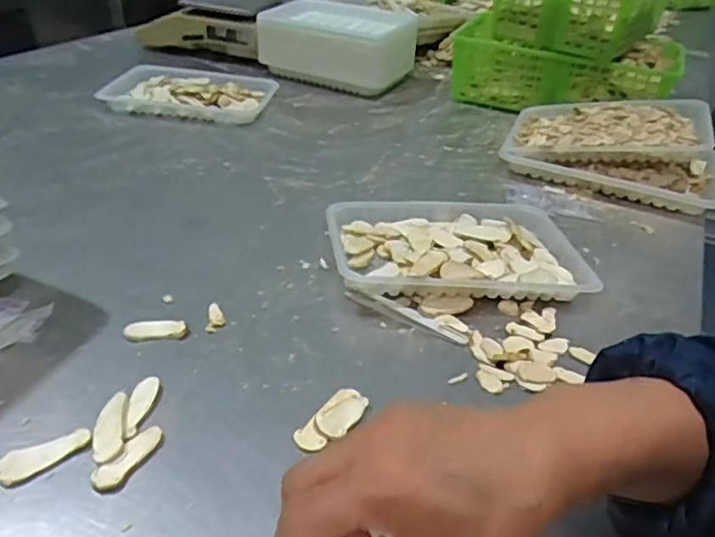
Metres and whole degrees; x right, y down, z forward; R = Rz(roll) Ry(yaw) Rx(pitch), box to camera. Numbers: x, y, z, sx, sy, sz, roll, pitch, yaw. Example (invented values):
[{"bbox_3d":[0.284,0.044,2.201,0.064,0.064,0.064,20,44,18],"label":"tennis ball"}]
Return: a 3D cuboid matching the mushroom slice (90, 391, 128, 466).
[{"bbox_3d":[-0.160,0.102,0.383,0.020,0.007,0.051,-5,36,-15],"label":"mushroom slice"}]

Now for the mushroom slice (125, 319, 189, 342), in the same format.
[{"bbox_3d":[-0.157,0.048,0.463,0.046,0.007,0.016,-1,35,-10],"label":"mushroom slice"}]

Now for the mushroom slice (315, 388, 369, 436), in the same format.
[{"bbox_3d":[-0.011,0.098,0.407,0.025,0.009,0.045,17,36,16],"label":"mushroom slice"}]

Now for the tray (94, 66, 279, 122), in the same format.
[{"bbox_3d":[-0.255,-0.270,0.913,0.233,0.034,0.177,8,35,3],"label":"tray"}]

